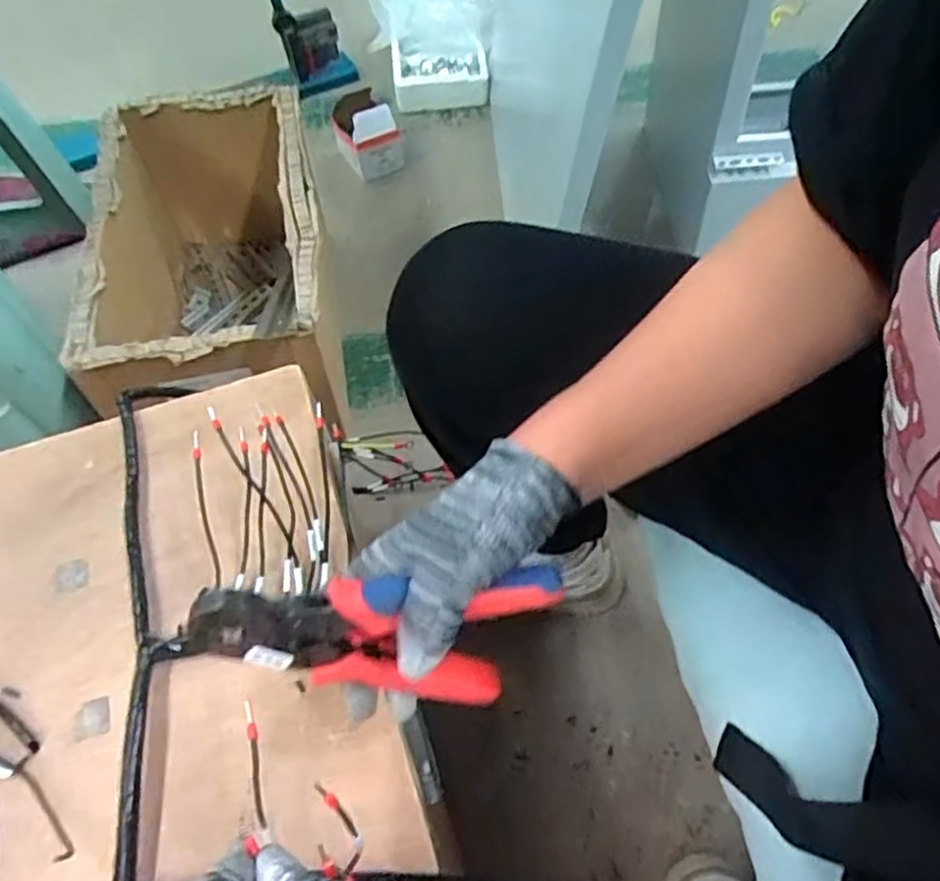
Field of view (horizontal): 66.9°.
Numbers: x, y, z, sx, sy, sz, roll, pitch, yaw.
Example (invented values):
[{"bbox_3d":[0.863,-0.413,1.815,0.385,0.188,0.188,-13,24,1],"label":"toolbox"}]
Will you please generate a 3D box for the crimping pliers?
[{"bbox_3d":[-0.043,0.102,0.362,0.174,0.096,0.036,-5,57,0],"label":"crimping pliers"}]

